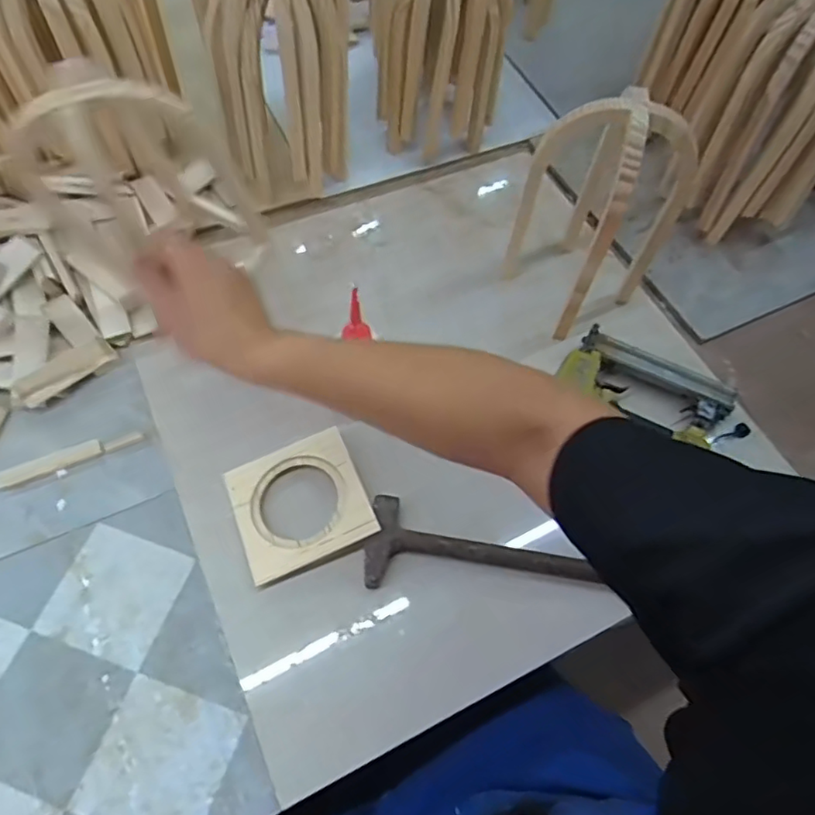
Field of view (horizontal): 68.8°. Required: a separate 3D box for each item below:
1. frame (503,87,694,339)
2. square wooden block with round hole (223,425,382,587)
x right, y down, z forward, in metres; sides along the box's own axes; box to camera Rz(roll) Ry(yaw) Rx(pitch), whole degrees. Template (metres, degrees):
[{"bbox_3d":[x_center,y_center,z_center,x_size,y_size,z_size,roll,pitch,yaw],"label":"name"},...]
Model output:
[{"bbox_3d":[0.193,-0.202,0.632,0.102,0.243,0.123,-24,67,-15],"label":"frame"},{"bbox_3d":[-0.105,0.092,0.583,0.125,0.008,0.123,-24,61,-7],"label":"square wooden block with round hole"}]

